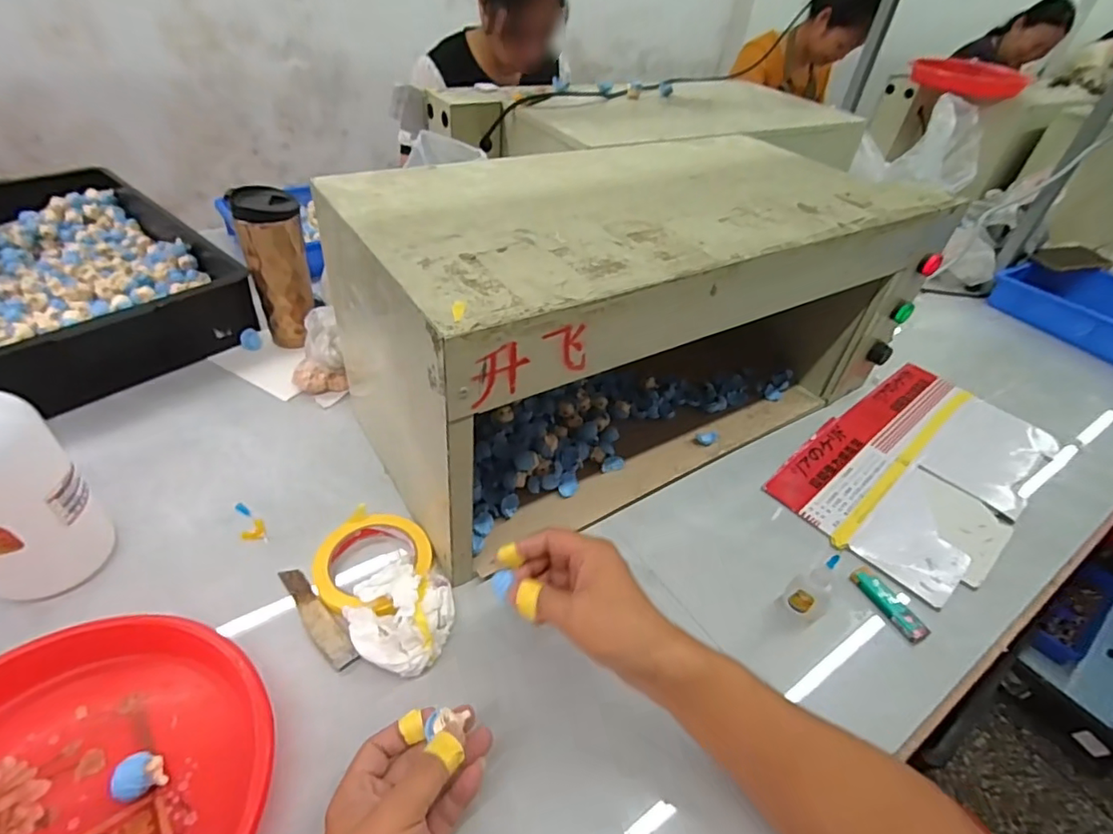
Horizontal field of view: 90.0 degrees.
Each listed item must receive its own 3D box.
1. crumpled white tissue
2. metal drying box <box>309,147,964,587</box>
[{"bbox_3d":[-0.133,0.165,0.473,0.080,0.035,0.085,15,42,8],"label":"crumpled white tissue"},{"bbox_3d":[0.104,-0.125,0.657,0.620,0.280,0.300,-19,48,-26],"label":"metal drying box"}]

